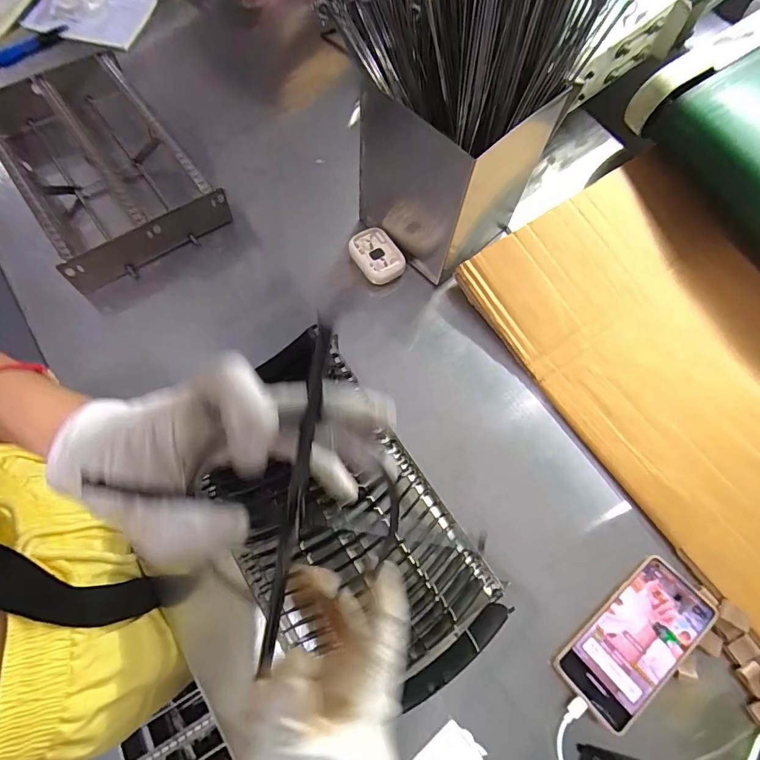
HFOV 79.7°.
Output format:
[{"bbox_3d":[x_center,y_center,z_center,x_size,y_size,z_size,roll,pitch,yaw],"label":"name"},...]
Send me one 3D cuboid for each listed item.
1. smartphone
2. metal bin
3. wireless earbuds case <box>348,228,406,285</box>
[{"bbox_3d":[0.254,0.253,0.449,0.162,0.010,0.074,-35,61,-16],"label":"smartphone"},{"bbox_3d":[0.078,-0.251,0.552,0.149,0.197,0.154,41,75,13],"label":"metal bin"},{"bbox_3d":[-0.002,-0.162,0.590,0.056,0.026,0.067,-30,73,-11],"label":"wireless earbuds case"}]

